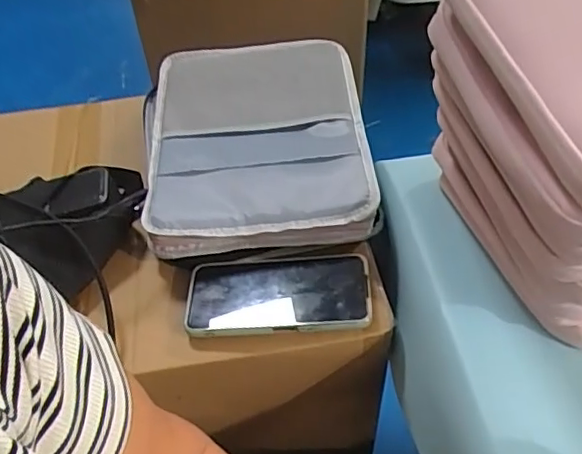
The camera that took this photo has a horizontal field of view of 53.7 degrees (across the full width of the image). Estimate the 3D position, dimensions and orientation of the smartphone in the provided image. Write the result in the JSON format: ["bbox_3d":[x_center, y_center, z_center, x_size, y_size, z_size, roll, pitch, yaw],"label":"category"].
[{"bbox_3d":[-0.012,0.058,0.520,0.162,0.016,0.082,-1,49,3],"label":"smartphone"}]

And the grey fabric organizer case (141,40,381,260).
[{"bbox_3d":[-0.038,-0.100,0.624,0.230,0.052,0.283,-7,49,-3],"label":"grey fabric organizer case"}]

